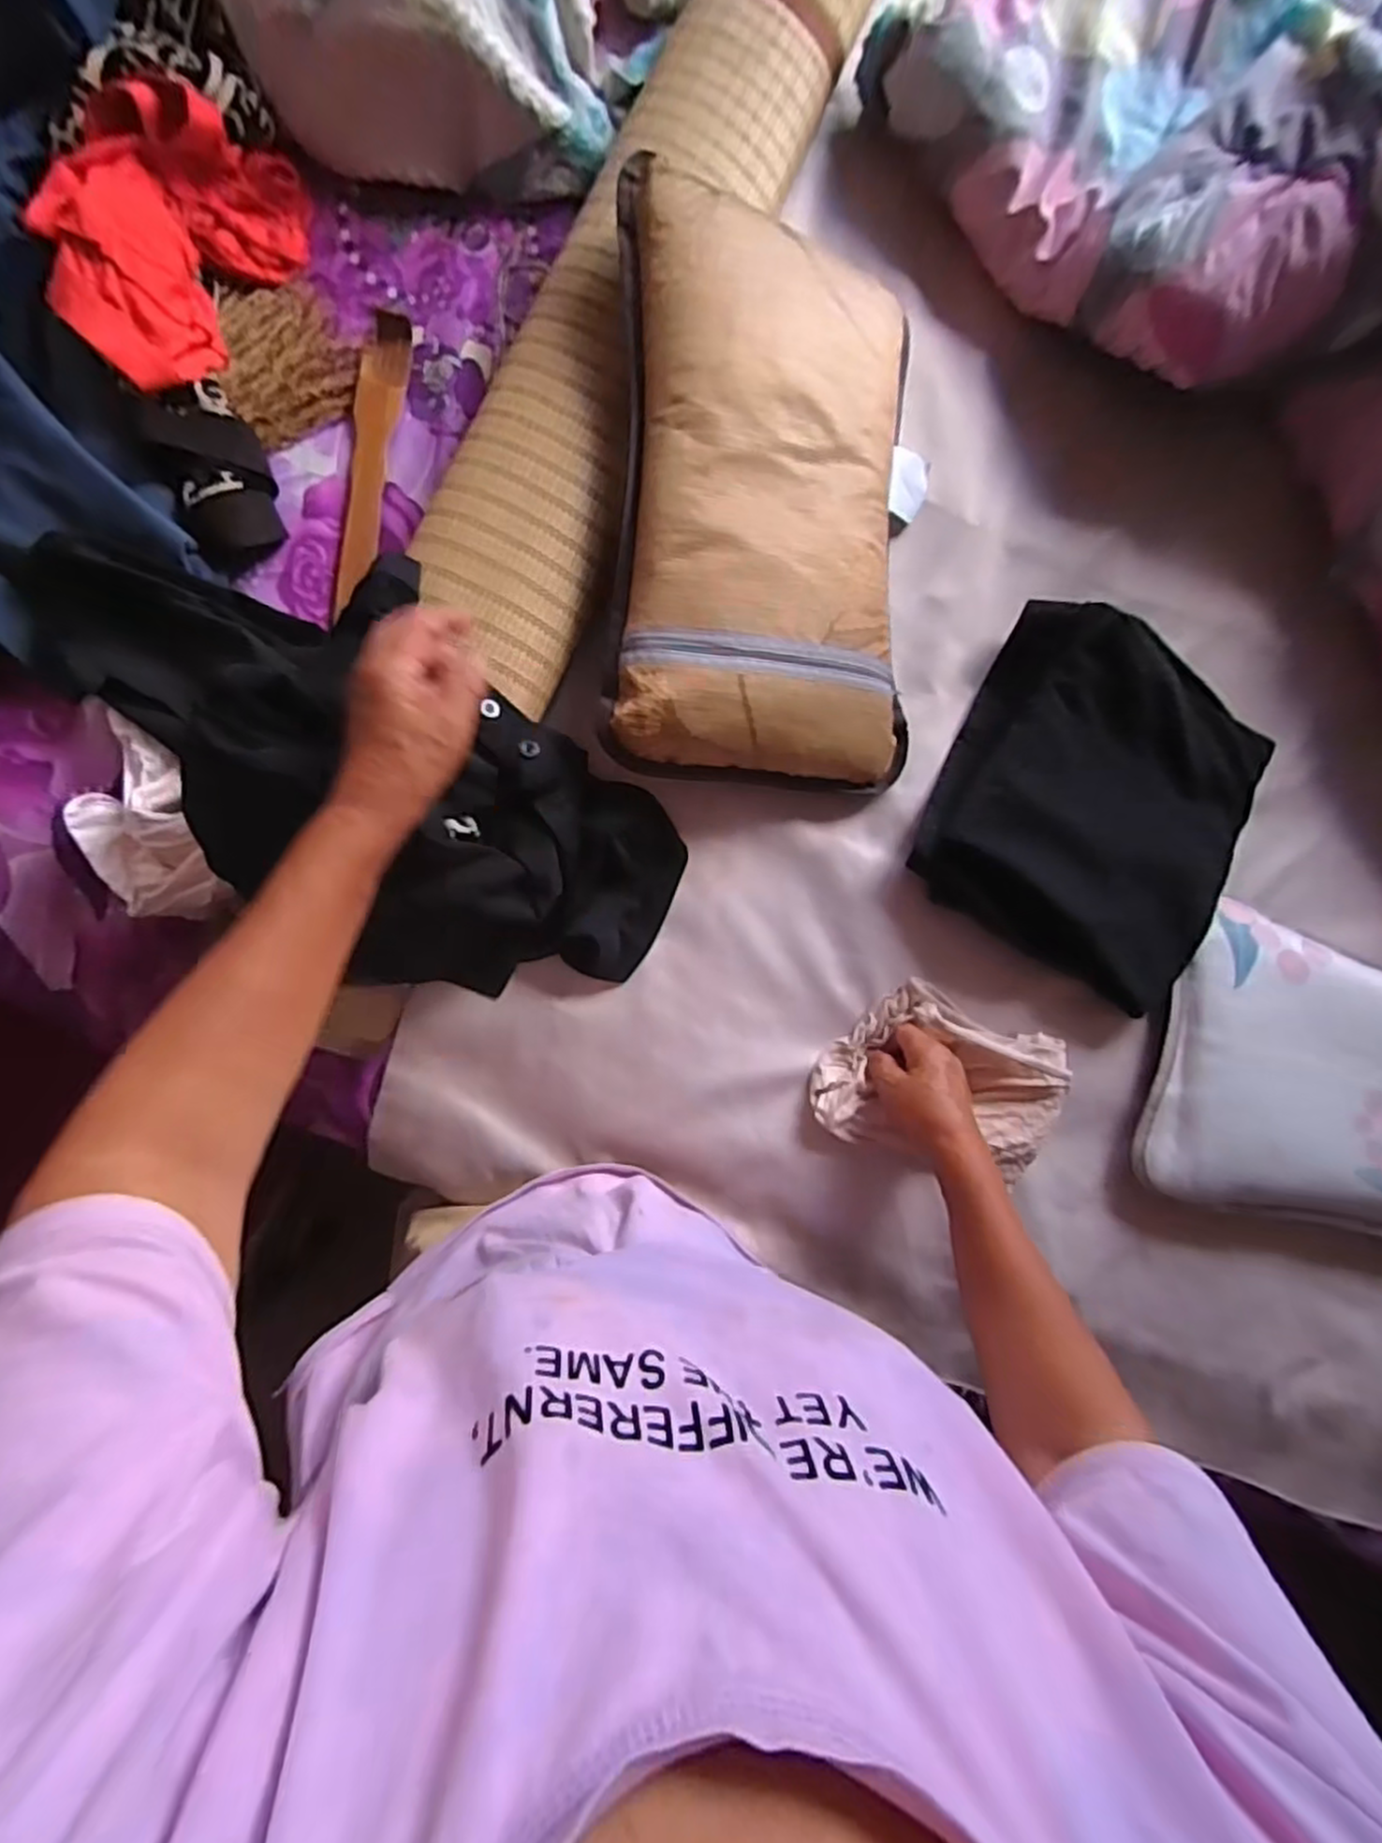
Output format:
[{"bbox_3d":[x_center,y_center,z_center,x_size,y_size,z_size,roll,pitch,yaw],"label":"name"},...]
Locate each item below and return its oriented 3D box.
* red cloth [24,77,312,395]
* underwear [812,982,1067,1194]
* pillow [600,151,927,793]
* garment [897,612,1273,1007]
[{"bbox_3d":[-0.361,-0.484,0.501,0.099,0.089,0.236,18,70,-6],"label":"red cloth"},{"bbox_3d":[0.201,0.129,0.584,0.190,0.029,0.134,23,85,-5],"label":"underwear"},{"bbox_3d":[0.061,-0.317,0.560,0.254,0.090,0.419,3,88,-19],"label":"pillow"},{"bbox_3d":[0.340,-0.096,0.598,0.261,0.060,0.277,27,85,-5],"label":"garment"}]

